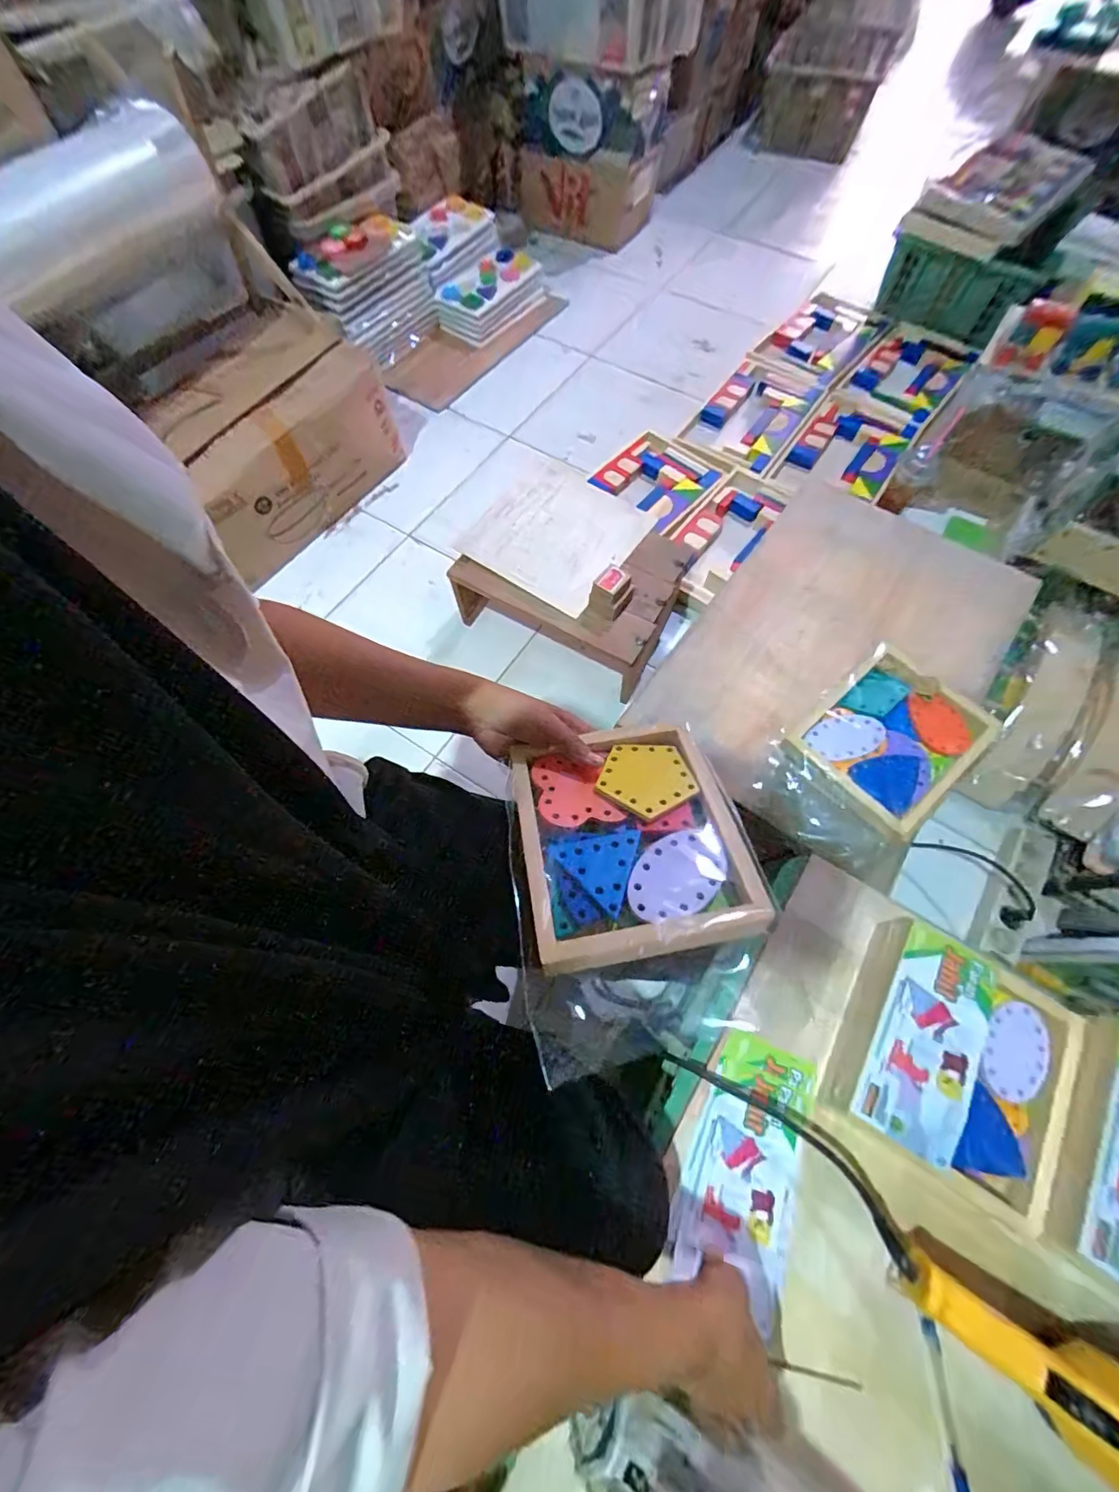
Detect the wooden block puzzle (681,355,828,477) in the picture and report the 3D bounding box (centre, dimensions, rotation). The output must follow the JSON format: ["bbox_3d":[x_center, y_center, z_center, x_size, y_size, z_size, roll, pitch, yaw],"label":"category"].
[{"bbox_3d":[0.484,-0.847,1.282,0.264,0.033,0.365,33,71,14],"label":"wooden block puzzle"}]

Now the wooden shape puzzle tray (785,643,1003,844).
[{"bbox_3d":[0.381,-0.009,0.577,0.177,0.033,0.158,-40,72,-15],"label":"wooden shape puzzle tray"}]

